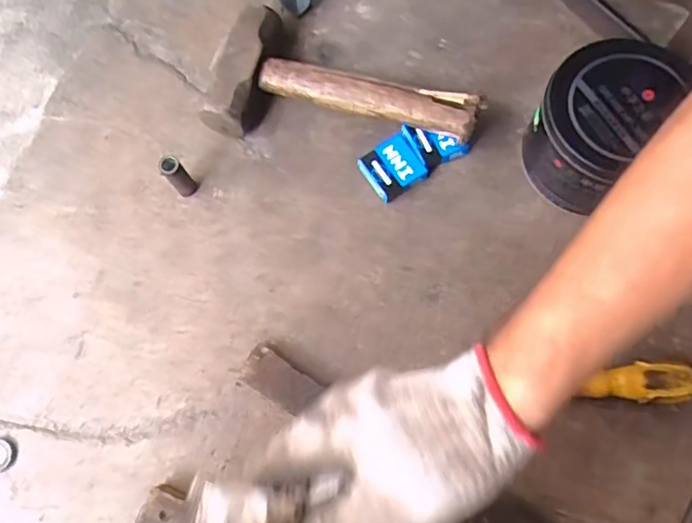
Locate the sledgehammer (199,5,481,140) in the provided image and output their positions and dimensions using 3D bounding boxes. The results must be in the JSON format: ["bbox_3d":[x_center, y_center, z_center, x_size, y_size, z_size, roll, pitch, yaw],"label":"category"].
[{"bbox_3d":[-0.003,-0.160,0.546,0.244,0.053,0.118,13,74,6],"label":"sledgehammer"}]

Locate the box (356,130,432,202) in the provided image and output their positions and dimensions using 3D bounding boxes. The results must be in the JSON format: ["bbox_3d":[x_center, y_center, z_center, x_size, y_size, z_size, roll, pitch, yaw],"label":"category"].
[{"bbox_3d":[0.043,-0.086,0.535,0.049,0.024,0.047,-32,75,-7],"label":"box"}]

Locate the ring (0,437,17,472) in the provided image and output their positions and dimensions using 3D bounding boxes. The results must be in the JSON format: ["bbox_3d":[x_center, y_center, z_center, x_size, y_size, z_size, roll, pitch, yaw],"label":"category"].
[{"bbox_3d":[-0.294,0.163,0.484,0.030,0.004,0.028,-1,73,2],"label":"ring"}]

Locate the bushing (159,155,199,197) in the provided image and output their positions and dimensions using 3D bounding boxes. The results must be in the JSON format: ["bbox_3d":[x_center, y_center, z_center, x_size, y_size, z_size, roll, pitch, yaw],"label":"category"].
[{"bbox_3d":[-0.152,-0.077,0.521,0.019,0.055,0.015,-34,75,-8],"label":"bushing"}]

